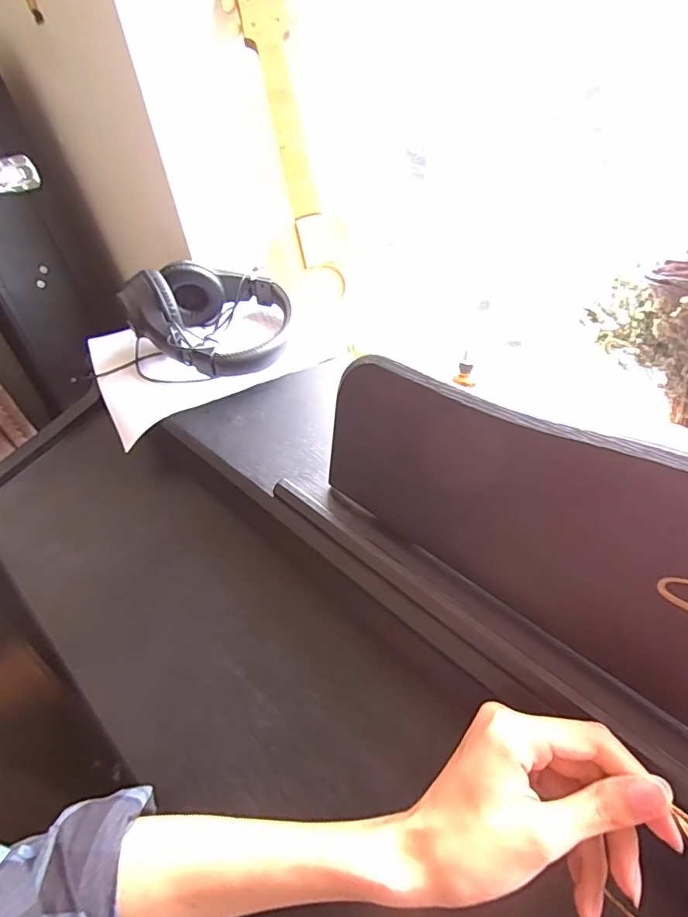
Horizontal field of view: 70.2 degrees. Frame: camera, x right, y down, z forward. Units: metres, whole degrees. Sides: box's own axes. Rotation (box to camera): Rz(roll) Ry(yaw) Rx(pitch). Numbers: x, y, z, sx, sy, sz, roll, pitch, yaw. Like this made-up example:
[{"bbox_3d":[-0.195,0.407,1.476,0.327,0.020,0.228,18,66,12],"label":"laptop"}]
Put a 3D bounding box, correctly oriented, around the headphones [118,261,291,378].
[{"bbox_3d":[-0.151,-0.168,0.565,0.180,0.081,0.158,-16,46,-8],"label":"headphones"}]

